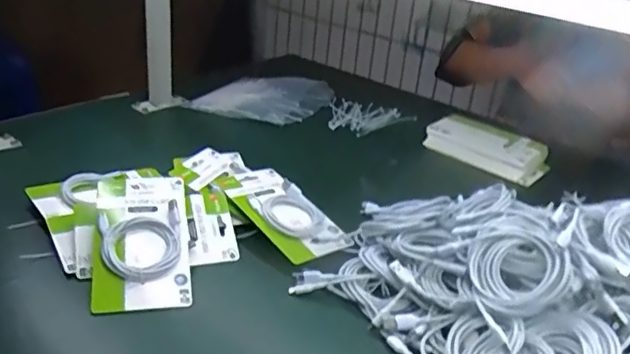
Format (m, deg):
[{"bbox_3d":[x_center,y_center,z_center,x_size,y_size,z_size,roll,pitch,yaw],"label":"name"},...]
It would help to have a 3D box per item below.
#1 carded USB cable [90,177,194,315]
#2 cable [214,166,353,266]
[{"bbox_3d":[-0.197,0.069,0.668,0.104,0.023,0.175,-4,55,-11],"label":"carded USB cable"},{"bbox_3d":[-0.041,0.040,0.754,0.088,0.020,0.178,-23,52,-38],"label":"cable"}]

